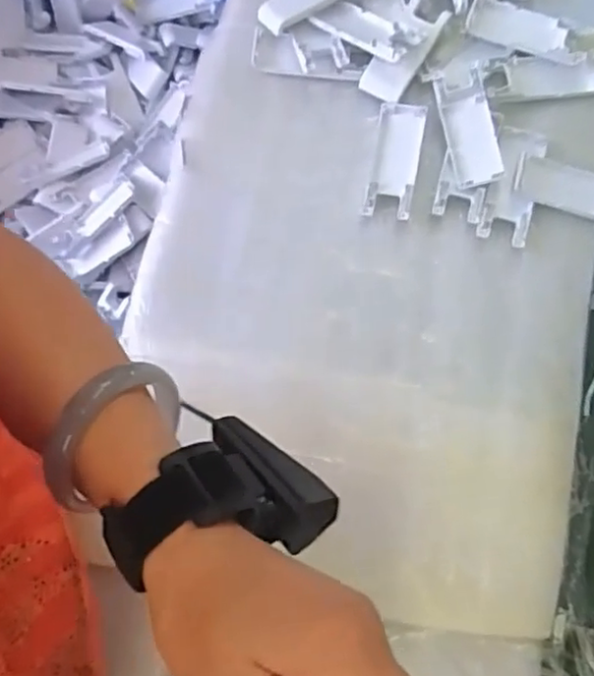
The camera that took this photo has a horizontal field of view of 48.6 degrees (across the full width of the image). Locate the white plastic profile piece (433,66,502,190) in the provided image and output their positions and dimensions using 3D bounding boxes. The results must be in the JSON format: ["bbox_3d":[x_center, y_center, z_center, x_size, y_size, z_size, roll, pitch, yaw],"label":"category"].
[{"bbox_3d":[0.145,-0.175,0.556,0.041,0.015,0.099,-8,74,-2],"label":"white plastic profile piece"}]

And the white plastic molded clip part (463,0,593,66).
[{"bbox_3d":[0.206,-0.277,0.590,0.107,0.010,0.044,23,76,7],"label":"white plastic molded clip part"}]

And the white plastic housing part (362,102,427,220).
[{"bbox_3d":[0.083,-0.152,0.556,0.039,0.006,0.108,10,74,4],"label":"white plastic housing part"}]

